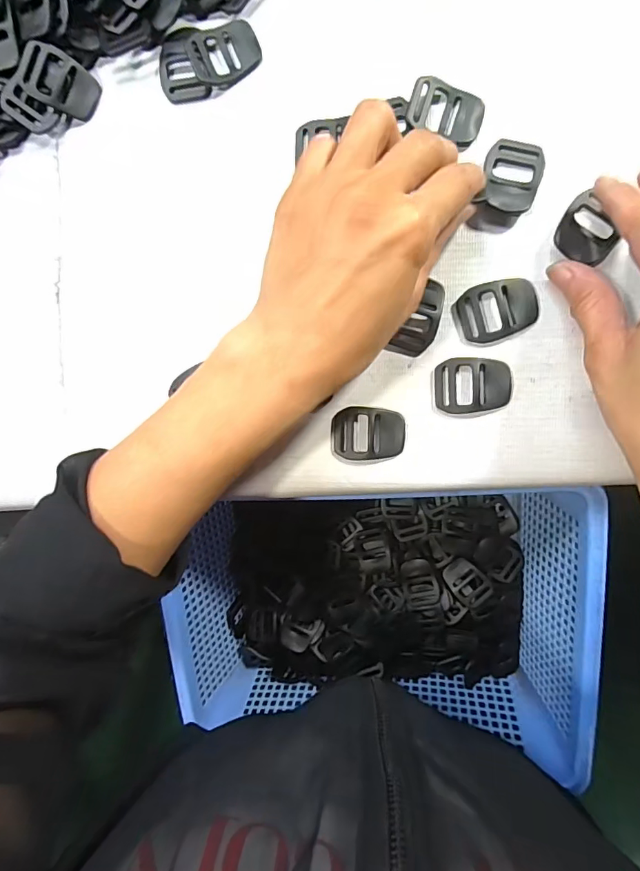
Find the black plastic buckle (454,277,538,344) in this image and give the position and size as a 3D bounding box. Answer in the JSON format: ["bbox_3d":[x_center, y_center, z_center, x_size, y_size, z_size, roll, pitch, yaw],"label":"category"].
[{"bbox_3d":[0.092,-0.065,0.233,0.040,0.004,0.029,-14,91,7],"label":"black plastic buckle"}]

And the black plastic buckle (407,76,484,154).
[{"bbox_3d":[0.065,-0.166,0.232,0.038,0.006,0.026,21,95,6],"label":"black plastic buckle"}]

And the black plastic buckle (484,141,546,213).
[{"bbox_3d":[0.097,-0.130,0.227,0.028,0.009,0.037,15,94,6],"label":"black plastic buckle"}]

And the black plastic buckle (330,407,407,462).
[{"bbox_3d":[0.026,-0.001,0.247,0.039,0.005,0.029,3,93,7],"label":"black plastic buckle"}]

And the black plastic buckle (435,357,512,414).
[{"bbox_3d":[0.081,-0.026,0.237,0.038,0.006,0.028,2,93,7],"label":"black plastic buckle"}]

